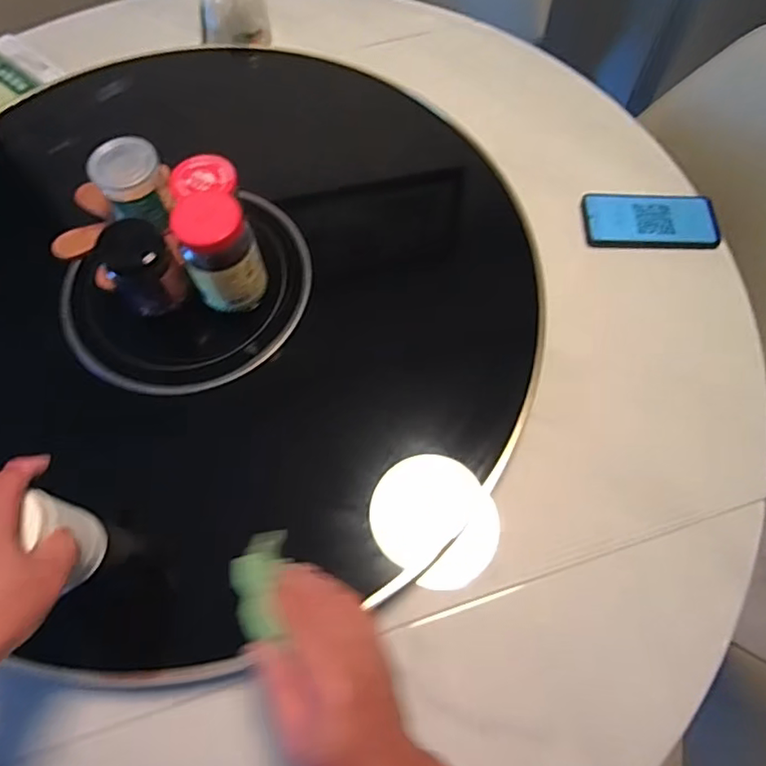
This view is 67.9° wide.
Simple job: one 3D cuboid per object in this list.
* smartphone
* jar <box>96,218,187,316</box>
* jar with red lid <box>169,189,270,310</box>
[{"bbox_3d":[0.344,-0.213,0.731,0.166,0.014,0.084,0,66,0],"label":"smartphone"},{"bbox_3d":[-0.247,-0.118,0.585,0.061,0.079,0.062,0,66,0],"label":"jar"},{"bbox_3d":[-0.162,-0.128,0.570,0.074,0.110,0.066,-22,68,-9],"label":"jar with red lid"}]

